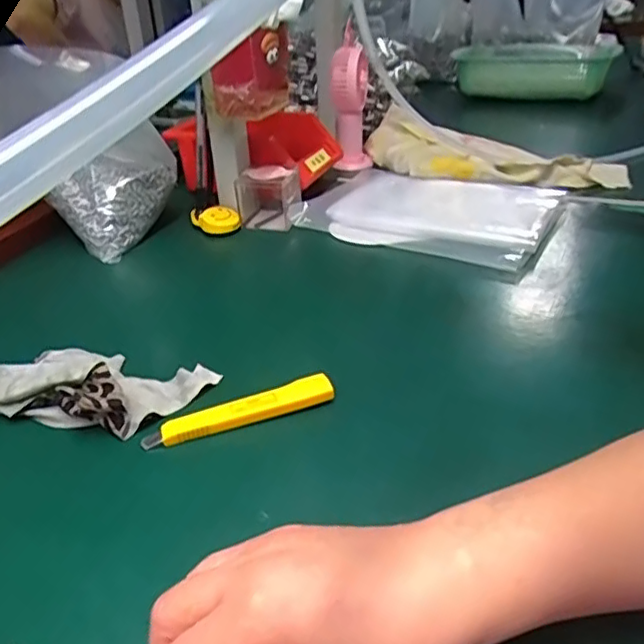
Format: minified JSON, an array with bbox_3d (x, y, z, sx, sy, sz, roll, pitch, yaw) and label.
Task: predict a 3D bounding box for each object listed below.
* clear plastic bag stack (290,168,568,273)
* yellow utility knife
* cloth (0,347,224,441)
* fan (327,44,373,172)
[{"bbox_3d":[0.107,-0.131,0.679,0.292,0.025,0.187,21,39,34],"label":"clear plastic bag stack"},{"bbox_3d":[-0.052,0.060,0.400,0.125,0.013,0.021,-14,33,-17],"label":"yellow utility knife"},{"bbox_3d":[-0.160,0.038,0.425,0.153,0.035,0.071,4,32,12],"label":"cloth"},{"bbox_3d":[0.035,-0.288,0.831,0.052,0.147,0.061,-3,31,0],"label":"fan"}]

